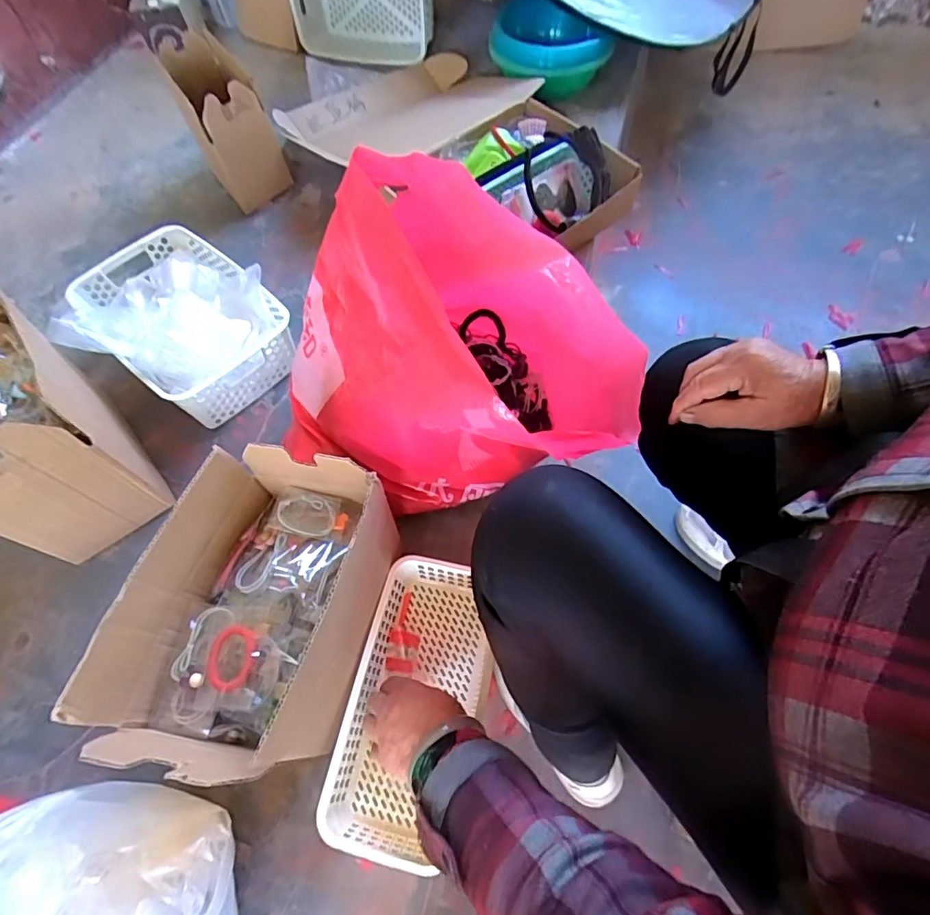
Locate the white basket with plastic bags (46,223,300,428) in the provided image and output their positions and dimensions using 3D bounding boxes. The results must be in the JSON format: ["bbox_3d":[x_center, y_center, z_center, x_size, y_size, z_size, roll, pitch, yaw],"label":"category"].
[{"bbox_3d":[-0.409,-0.191,0.723,0.318,0.141,0.227,37,70,20],"label":"white basket with plastic bags"}]

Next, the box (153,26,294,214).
[{"bbox_3d":[-0.412,-0.576,0.900,0.112,0.181,0.212,-31,65,-13],"label":"box"}]

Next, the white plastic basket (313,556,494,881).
[{"bbox_3d":[-0.049,0.244,0.525,0.124,0.064,0.266,13,61,10],"label":"white plastic basket"}]

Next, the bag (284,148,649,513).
[{"bbox_3d":[-0.013,-0.108,0.530,0.365,0.257,0.232,5,62,6],"label":"bag"}]

